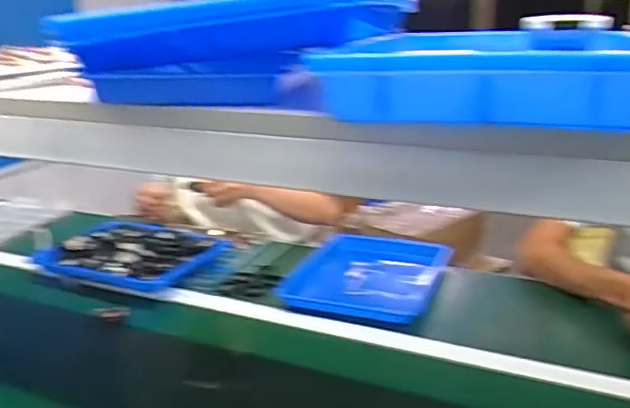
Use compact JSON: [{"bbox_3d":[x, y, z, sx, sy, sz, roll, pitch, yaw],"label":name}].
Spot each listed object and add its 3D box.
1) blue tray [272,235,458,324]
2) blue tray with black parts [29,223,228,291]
[{"bbox_3d":[0.095,0.135,1.152,0.270,0.039,0.338,6,20,22],"label":"blue tray"},{"bbox_3d":[-0.364,0.092,1.240,0.332,0.051,0.230,4,19,18],"label":"blue tray with black parts"}]

